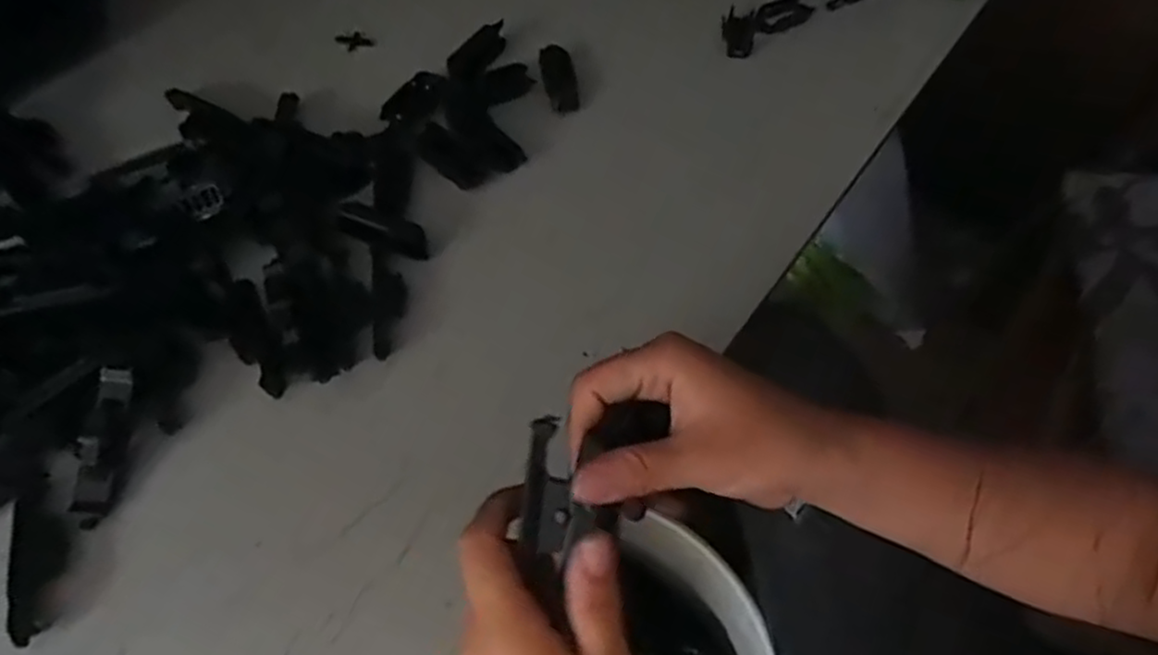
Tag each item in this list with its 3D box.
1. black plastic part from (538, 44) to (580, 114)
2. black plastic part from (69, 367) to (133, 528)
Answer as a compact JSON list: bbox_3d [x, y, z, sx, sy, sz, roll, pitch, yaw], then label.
[{"bbox_3d":[-0.015,-0.185,0.541,0.024,0.010,0.062,-11,60,-10],"label":"black plastic part"},{"bbox_3d":[-0.239,0.058,0.365,0.016,0.016,0.077,4,77,-1],"label":"black plastic part"}]

